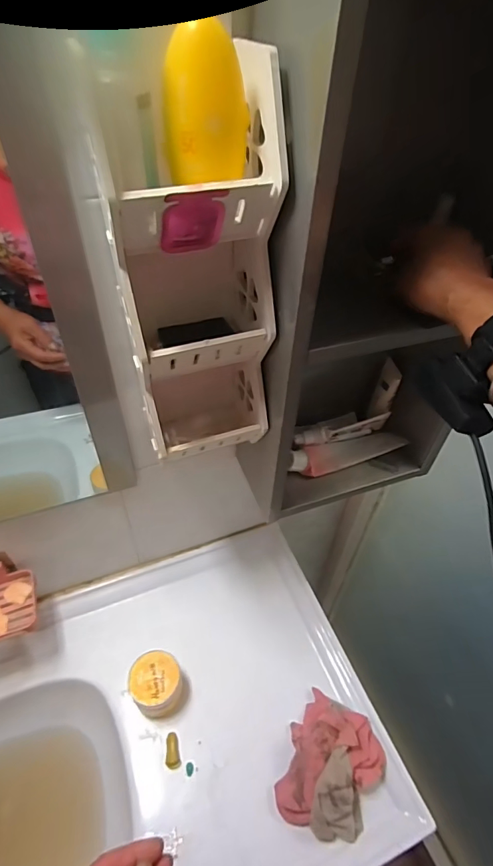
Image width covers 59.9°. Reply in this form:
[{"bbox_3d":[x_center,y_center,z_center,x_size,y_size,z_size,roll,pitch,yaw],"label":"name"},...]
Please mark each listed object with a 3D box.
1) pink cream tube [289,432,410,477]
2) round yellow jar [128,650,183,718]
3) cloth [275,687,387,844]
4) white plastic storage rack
[{"bbox_3d":[0.137,0.024,0.601,0.172,0.035,0.049,-16,48,-18],"label":"pink cream tube"},{"bbox_3d":[-0.126,0.354,0.604,0.067,0.065,0.068,2,45,-2],"label":"round yellow jar"},{"bbox_3d":[0.114,0.424,0.547,0.117,0.054,0.141,19,47,15],"label":"cloth"},{"bbox_3d":[-0.044,-0.110,0.381,0.120,0.333,0.094,-13,47,-16],"label":"white plastic storage rack"}]

